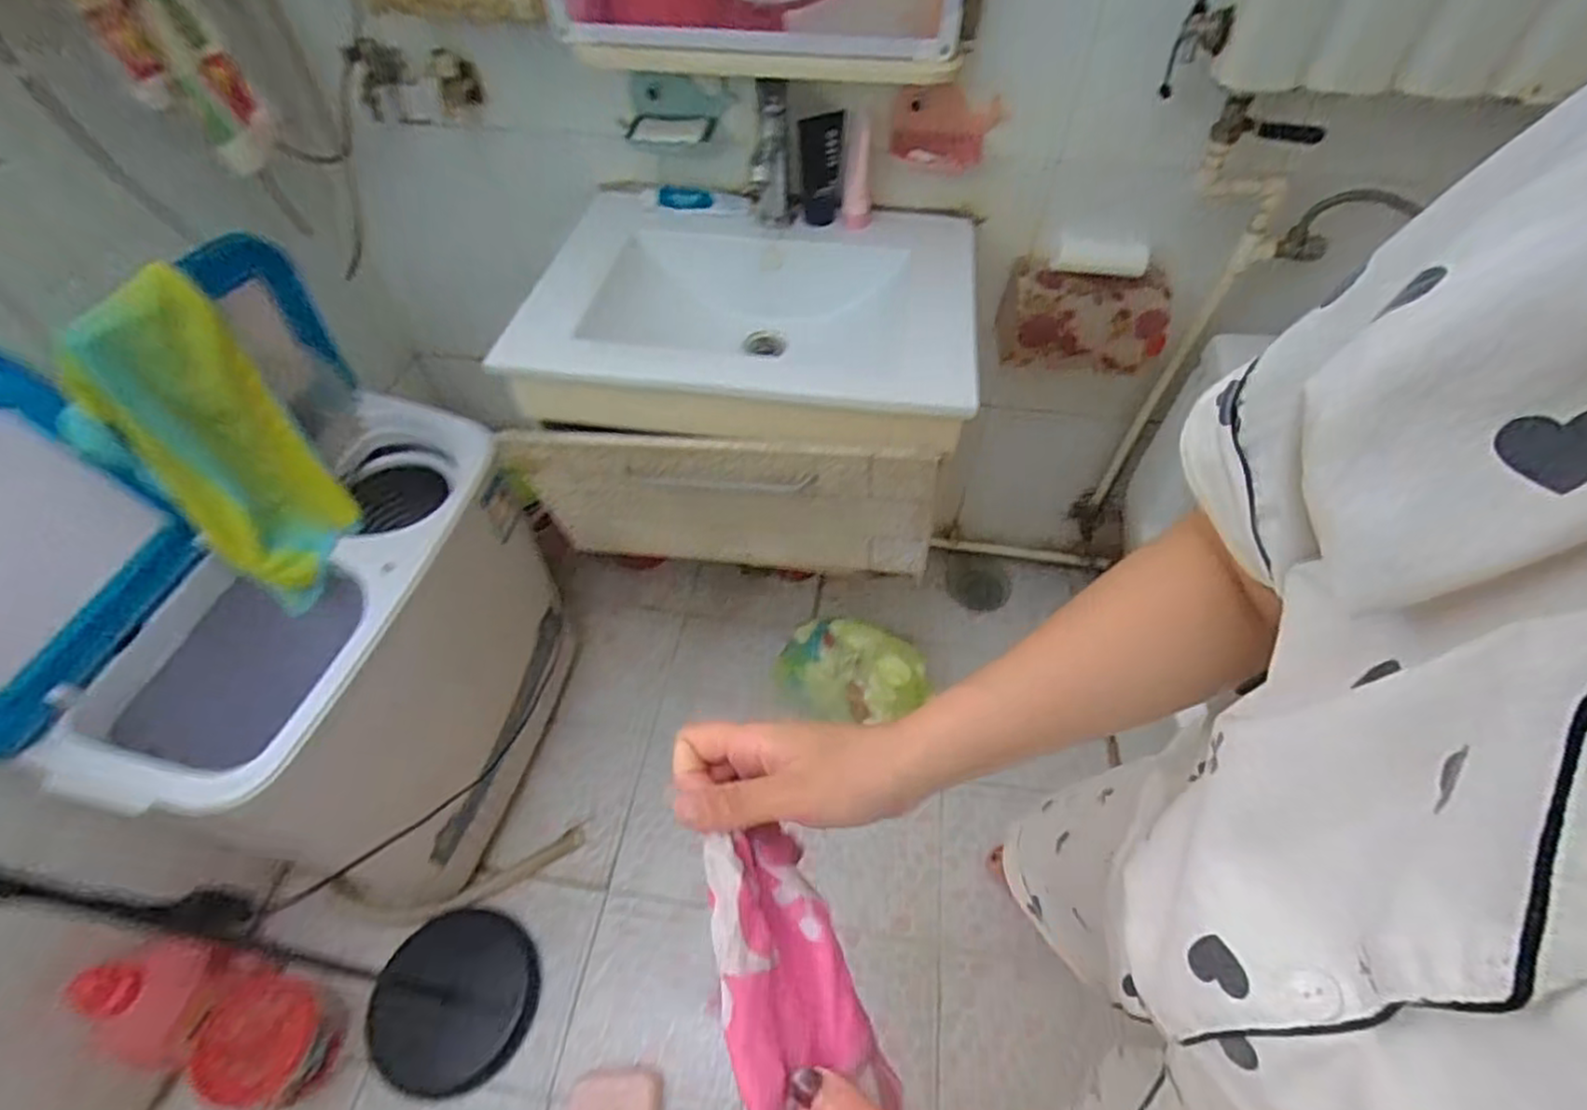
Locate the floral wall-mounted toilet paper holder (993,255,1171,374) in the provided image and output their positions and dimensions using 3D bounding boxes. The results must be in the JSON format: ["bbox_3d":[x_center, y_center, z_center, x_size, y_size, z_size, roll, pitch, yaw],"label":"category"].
[{"bbox_3d":[0.477,-0.392,1.143,0.263,0.136,0.132,11,53,7],"label":"floral wall-mounted toilet paper holder"}]

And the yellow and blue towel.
[{"bbox_3d":[-0.654,-0.113,0.801,0.107,0.360,0.184,28,57,19],"label":"yellow and blue towel"}]

